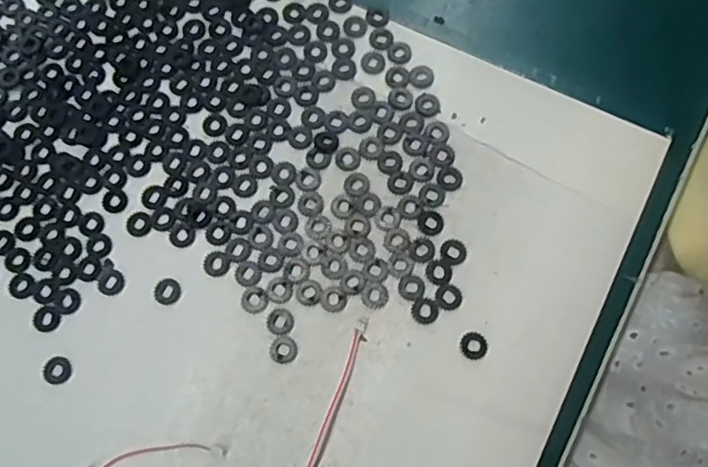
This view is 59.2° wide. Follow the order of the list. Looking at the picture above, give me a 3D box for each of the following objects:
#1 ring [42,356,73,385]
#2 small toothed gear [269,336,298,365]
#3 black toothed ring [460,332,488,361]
[{"bbox_3d":[-0.116,0.053,0.244,0.011,0.004,0.011,0,75,1],"label":"ring"},{"bbox_3d":[-0.028,0.045,0.243,0.011,0.004,0.011,0,75,1],"label":"small toothed gear"},{"bbox_3d":[0.046,0.043,0.240,0.011,0.004,0.010,0,75,1],"label":"black toothed ring"}]

